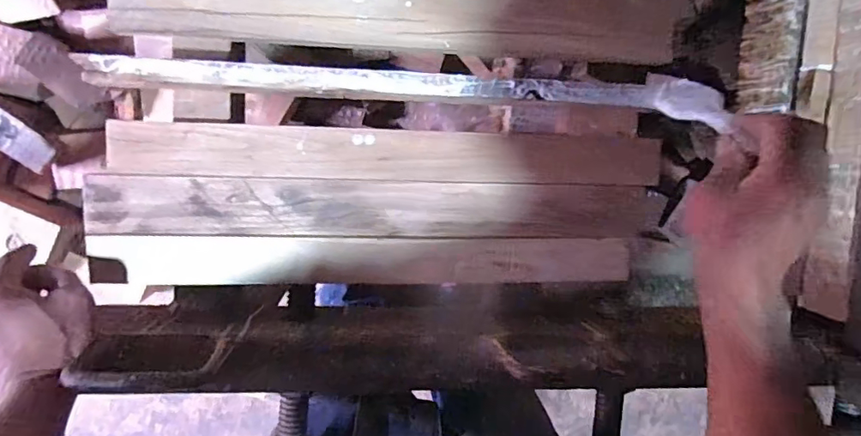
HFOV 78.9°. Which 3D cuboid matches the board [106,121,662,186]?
[{"bbox_3d":[-0.036,-0.058,0.501,0.499,0.012,0.048,1,97,-6],"label":"board"}]

